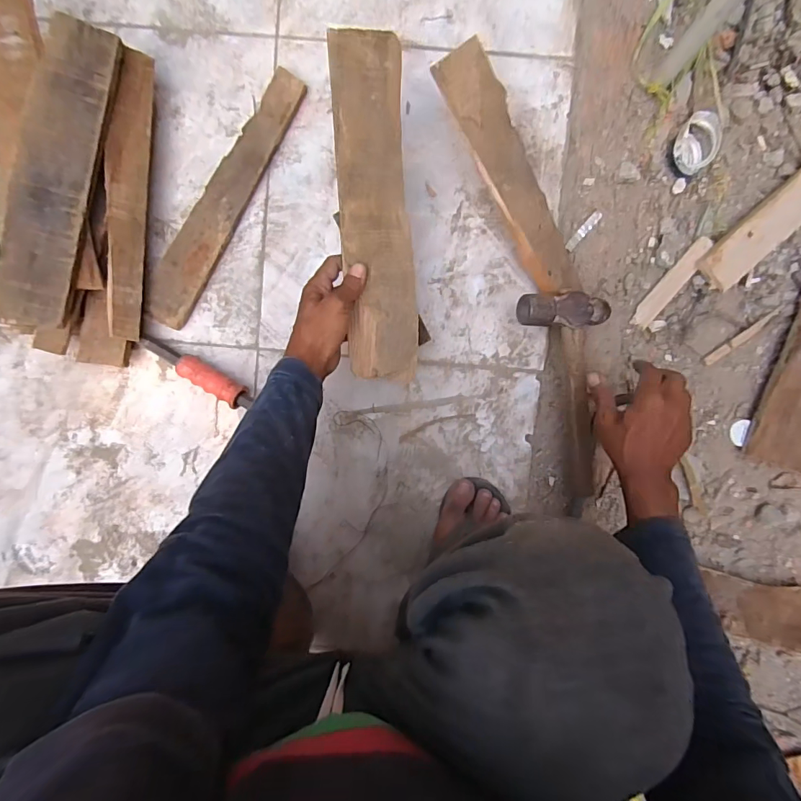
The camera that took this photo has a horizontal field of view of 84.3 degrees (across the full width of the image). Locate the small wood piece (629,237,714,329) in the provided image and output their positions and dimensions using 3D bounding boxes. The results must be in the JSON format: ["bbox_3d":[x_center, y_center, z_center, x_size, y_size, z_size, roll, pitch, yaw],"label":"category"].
[{"bbox_3d":[0.383,-0.168,0.626,0.029,0.013,0.153,40,93,-1],"label":"small wood piece"}]

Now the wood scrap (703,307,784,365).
[{"bbox_3d":[0.497,-0.092,0.640,0.127,0.009,0.013,-35,93,0],"label":"wood scrap"}]

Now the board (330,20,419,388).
[{"bbox_3d":[-0.027,-0.202,0.472,0.074,0.021,0.351,-5,96,-1],"label":"board"}]

